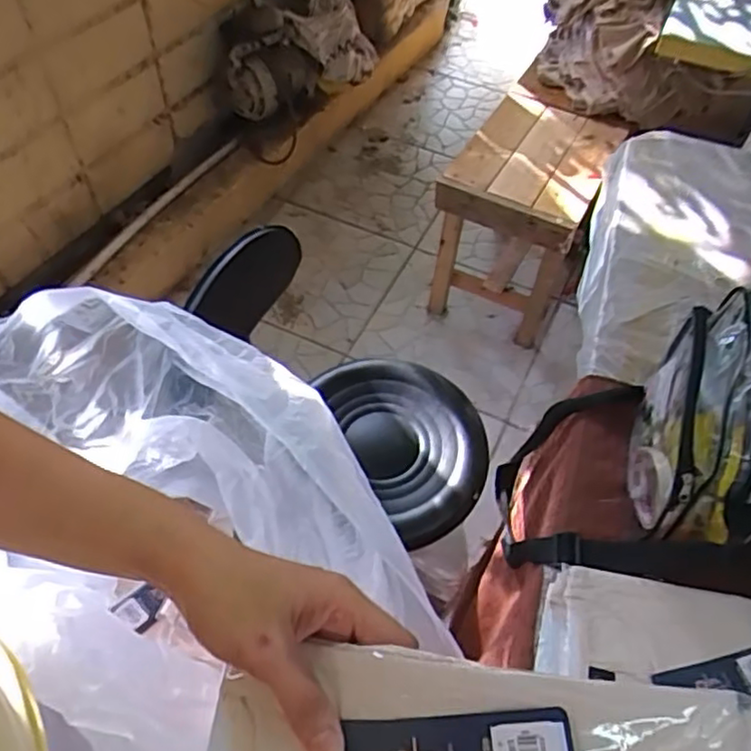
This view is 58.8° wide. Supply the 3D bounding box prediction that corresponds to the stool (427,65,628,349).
[{"bbox_3d":[0.352,-0.367,1.629,0.308,0.446,0.424,30,58,17],"label":"stool"}]

